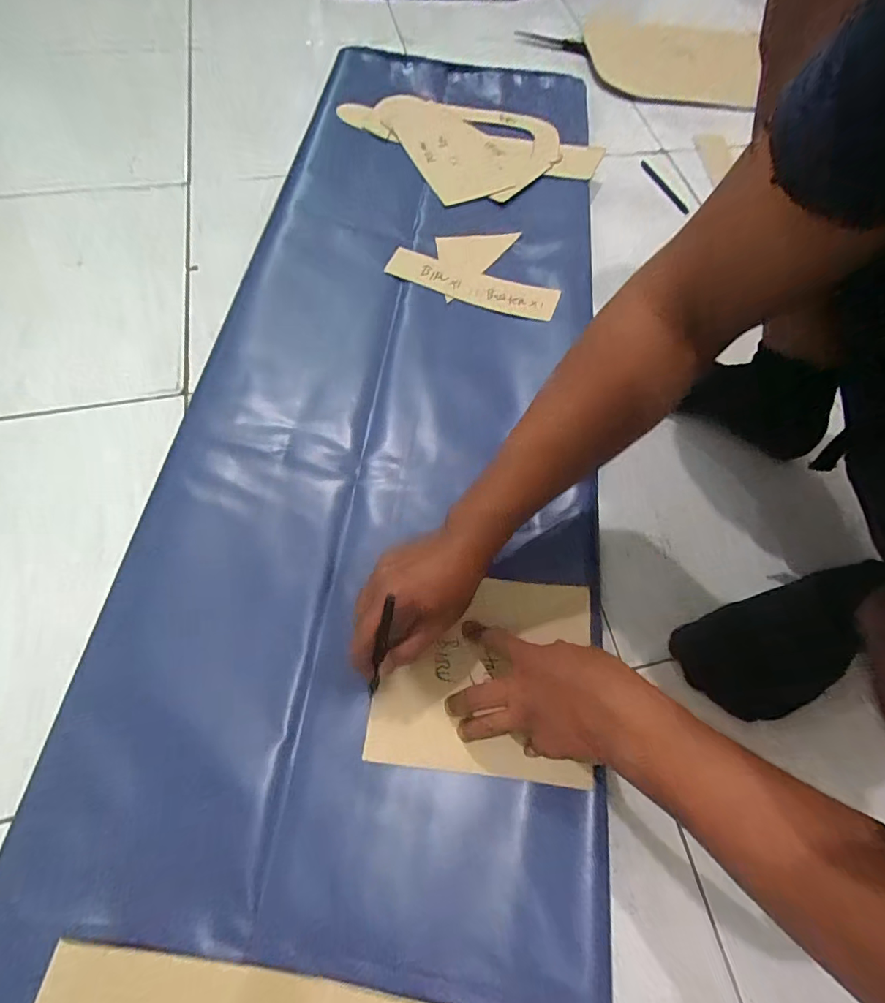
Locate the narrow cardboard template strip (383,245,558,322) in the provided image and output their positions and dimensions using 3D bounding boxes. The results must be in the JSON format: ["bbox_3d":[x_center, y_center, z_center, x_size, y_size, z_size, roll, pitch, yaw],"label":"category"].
[{"bbox_3d":[0.041,-0.295,0.615,0.228,0.013,0.059,19,70,5],"label":"narrow cardboard template strip"}]

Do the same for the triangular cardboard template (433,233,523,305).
[{"bbox_3d":[0.032,-0.353,0.643,0.078,0.006,0.165,40,71,6],"label":"triangular cardboard template"}]

